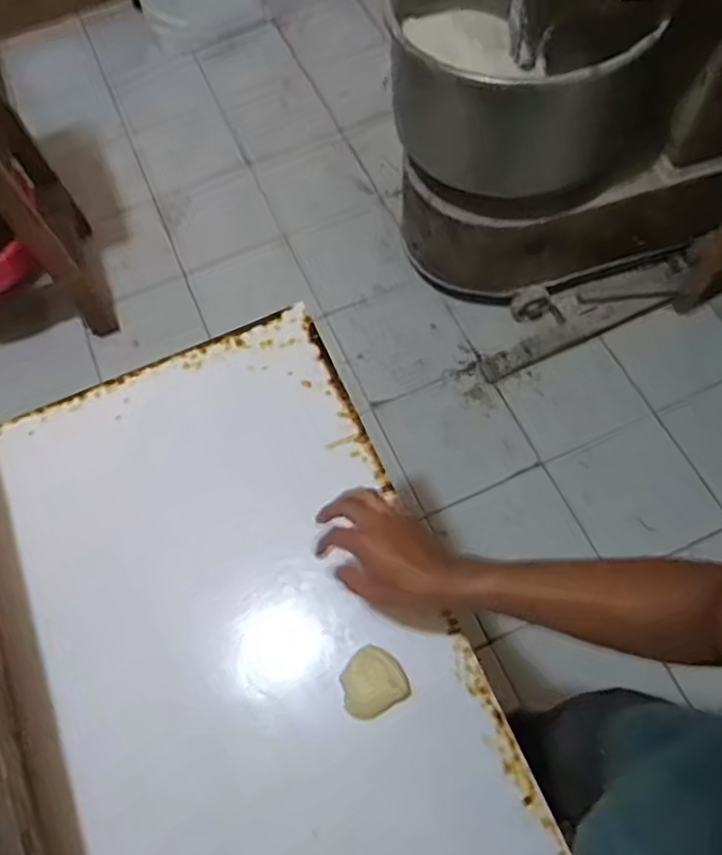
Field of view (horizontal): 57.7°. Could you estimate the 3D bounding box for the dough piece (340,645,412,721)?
[{"bbox_3d":[0.010,0.234,0.604,0.059,0.021,0.055,-1,66,3],"label":"dough piece"}]

